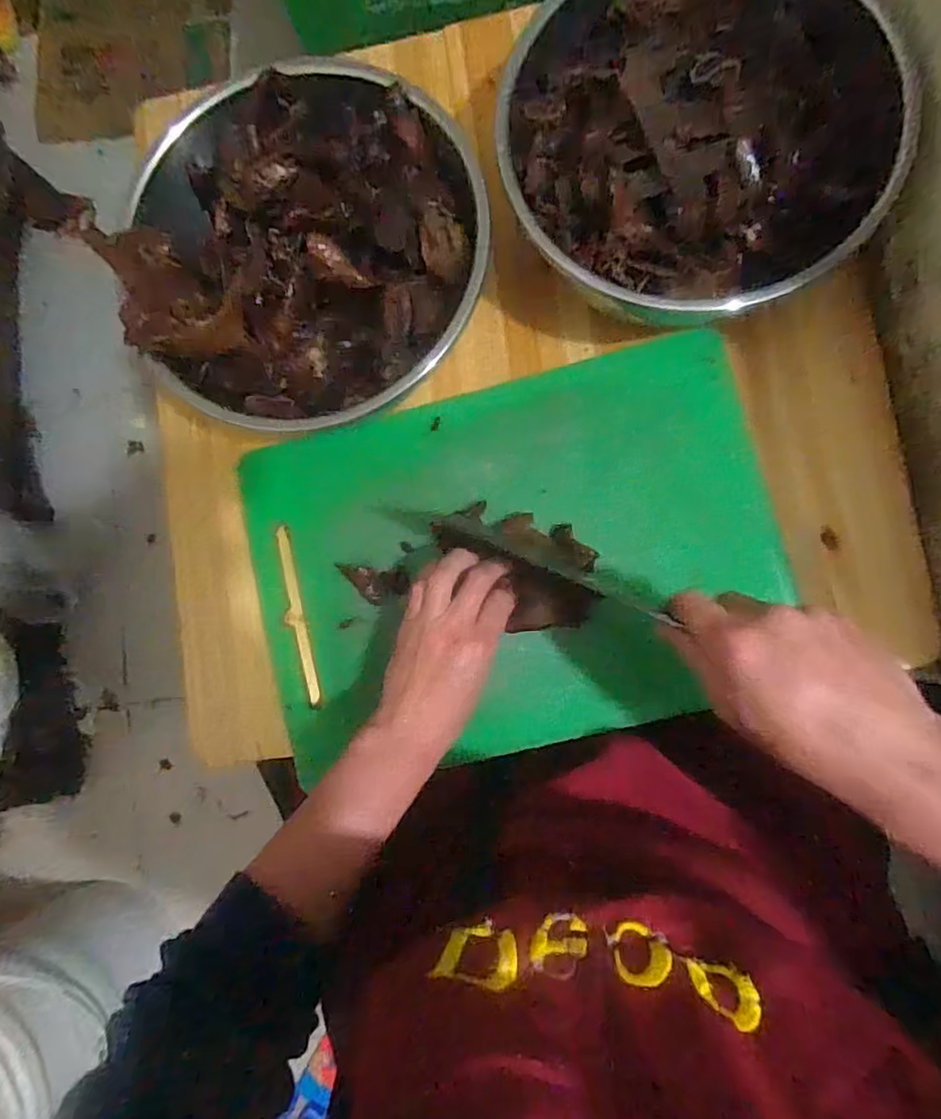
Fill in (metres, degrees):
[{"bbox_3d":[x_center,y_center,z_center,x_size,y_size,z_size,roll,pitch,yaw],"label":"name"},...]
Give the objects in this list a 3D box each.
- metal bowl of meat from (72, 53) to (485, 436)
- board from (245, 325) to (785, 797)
[{"bbox_3d":[-0.131,-0.253,0.496,0.286,0.147,0.263,0,85,5],"label":"metal bowl of meat"},{"bbox_3d":[0.029,0.003,0.518,0.449,0.025,0.315,-13,82,8],"label":"board"}]

